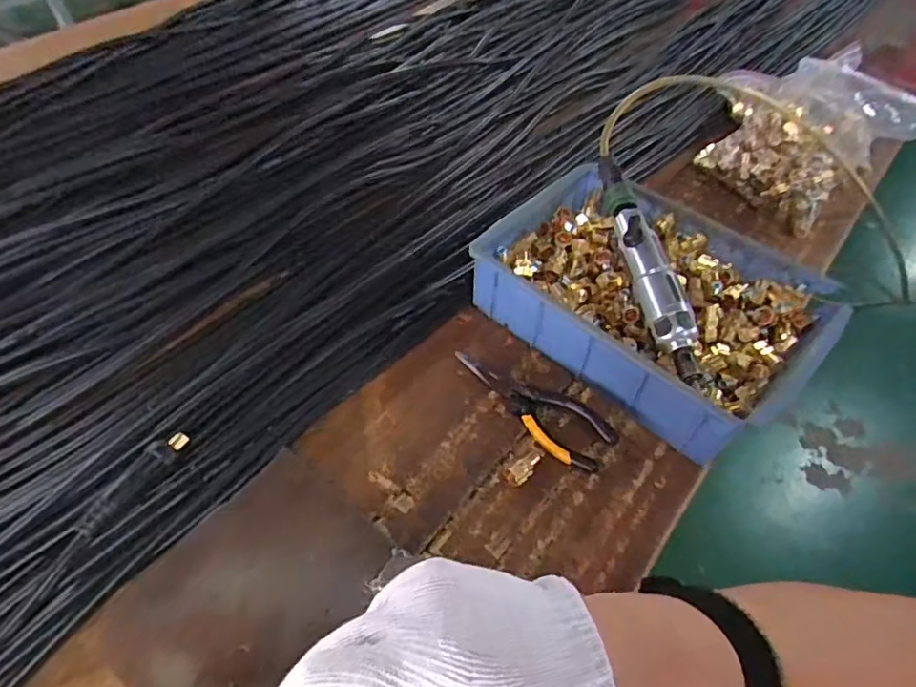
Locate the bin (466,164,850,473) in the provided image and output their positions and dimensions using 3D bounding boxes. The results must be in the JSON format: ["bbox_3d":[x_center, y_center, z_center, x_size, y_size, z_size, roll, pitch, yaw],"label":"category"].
[{"bbox_3d":[0.185,-0.051,0.567,0.294,0.077,0.209,37,59,23],"label":"bin"}]

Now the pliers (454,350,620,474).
[{"bbox_3d":[0.064,0.054,0.530,0.163,0.016,0.048,37,59,23],"label":"pliers"}]

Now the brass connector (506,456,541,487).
[{"bbox_3d":[0.056,0.106,0.488,0.033,0.014,0.015,-34,61,-25],"label":"brass connector"}]

